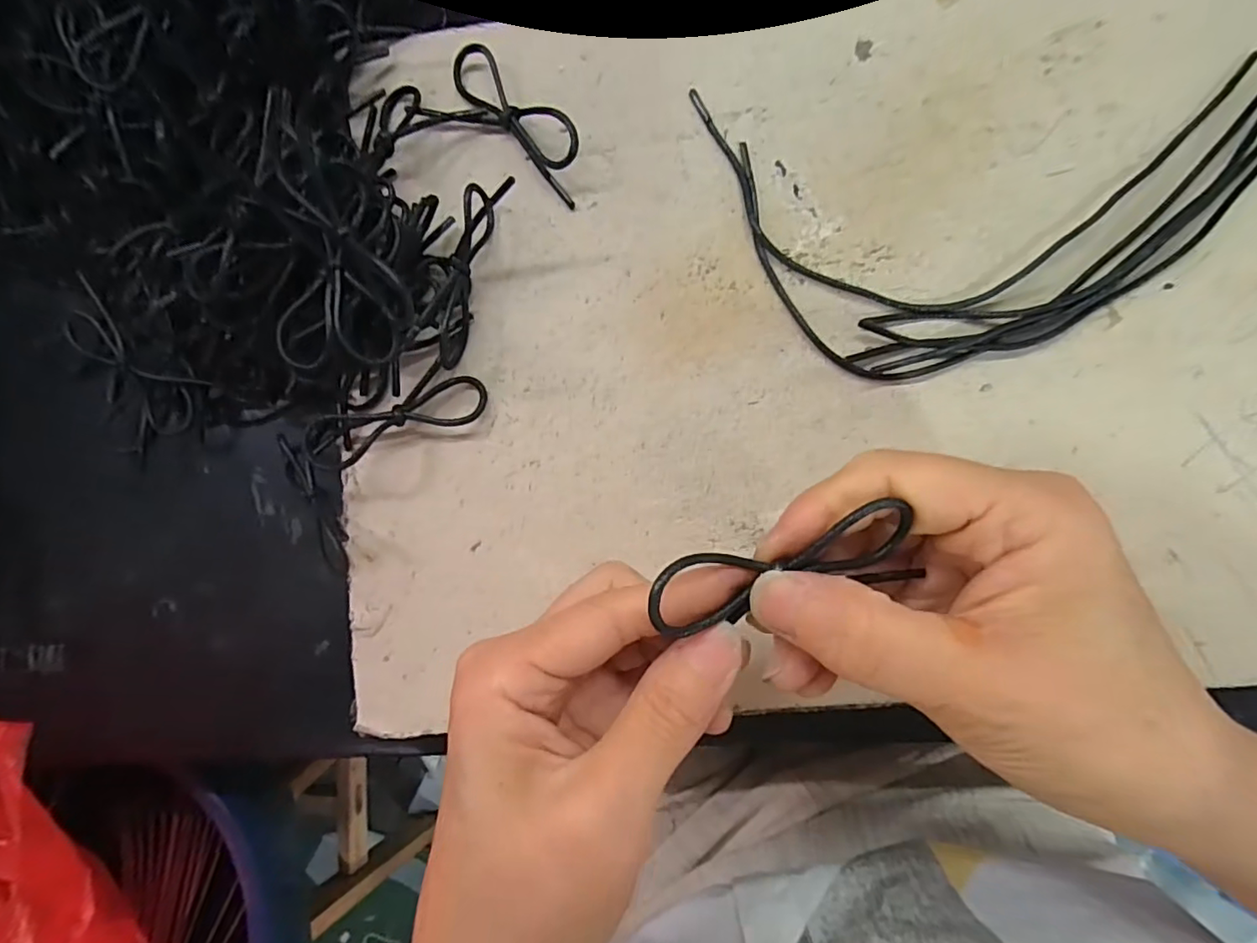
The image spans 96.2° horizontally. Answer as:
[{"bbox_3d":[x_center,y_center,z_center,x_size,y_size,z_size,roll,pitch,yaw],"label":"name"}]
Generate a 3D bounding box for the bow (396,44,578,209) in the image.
[{"bbox_3d":[-0.050,-0.147,0.236,0.076,0.007,0.046,23,91,5],"label":"bow"}]

